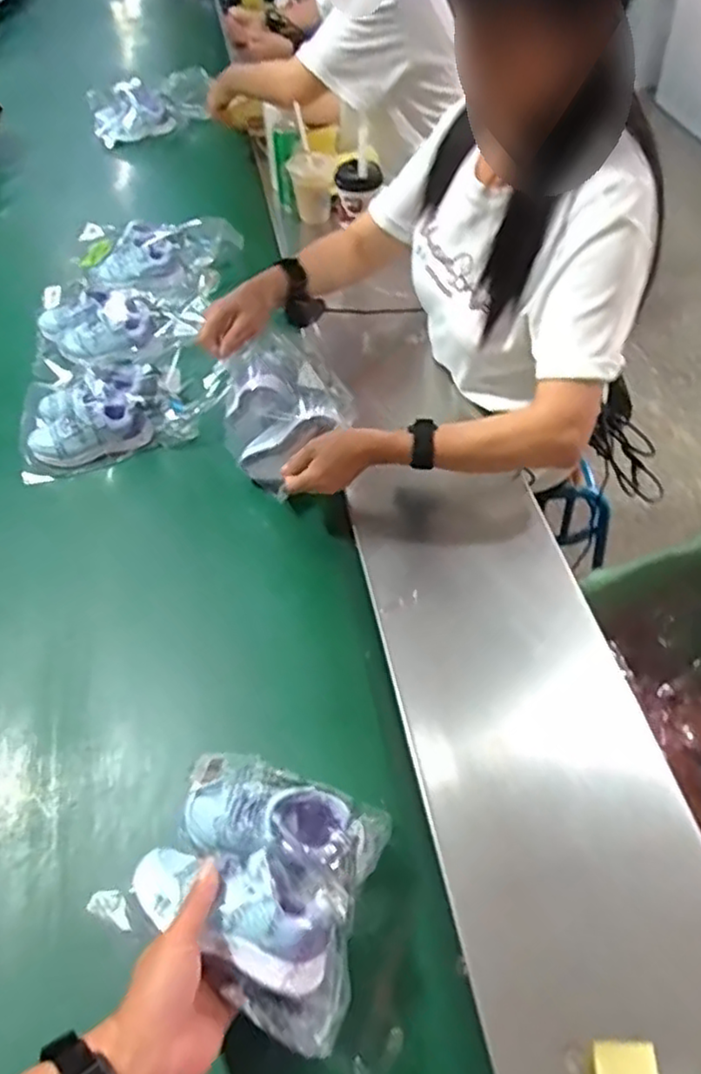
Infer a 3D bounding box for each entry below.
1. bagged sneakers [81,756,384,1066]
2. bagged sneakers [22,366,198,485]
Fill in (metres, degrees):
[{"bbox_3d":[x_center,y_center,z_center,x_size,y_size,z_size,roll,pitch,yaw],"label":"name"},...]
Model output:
[{"bbox_3d":[-0.081,0.291,0.591,0.201,0.083,0.197,13,50,14],"label":"bagged sneakers"},{"bbox_3d":[-0.375,-0.181,1.049,0.239,0.094,0.148,-15,52,-9],"label":"bagged sneakers"}]

